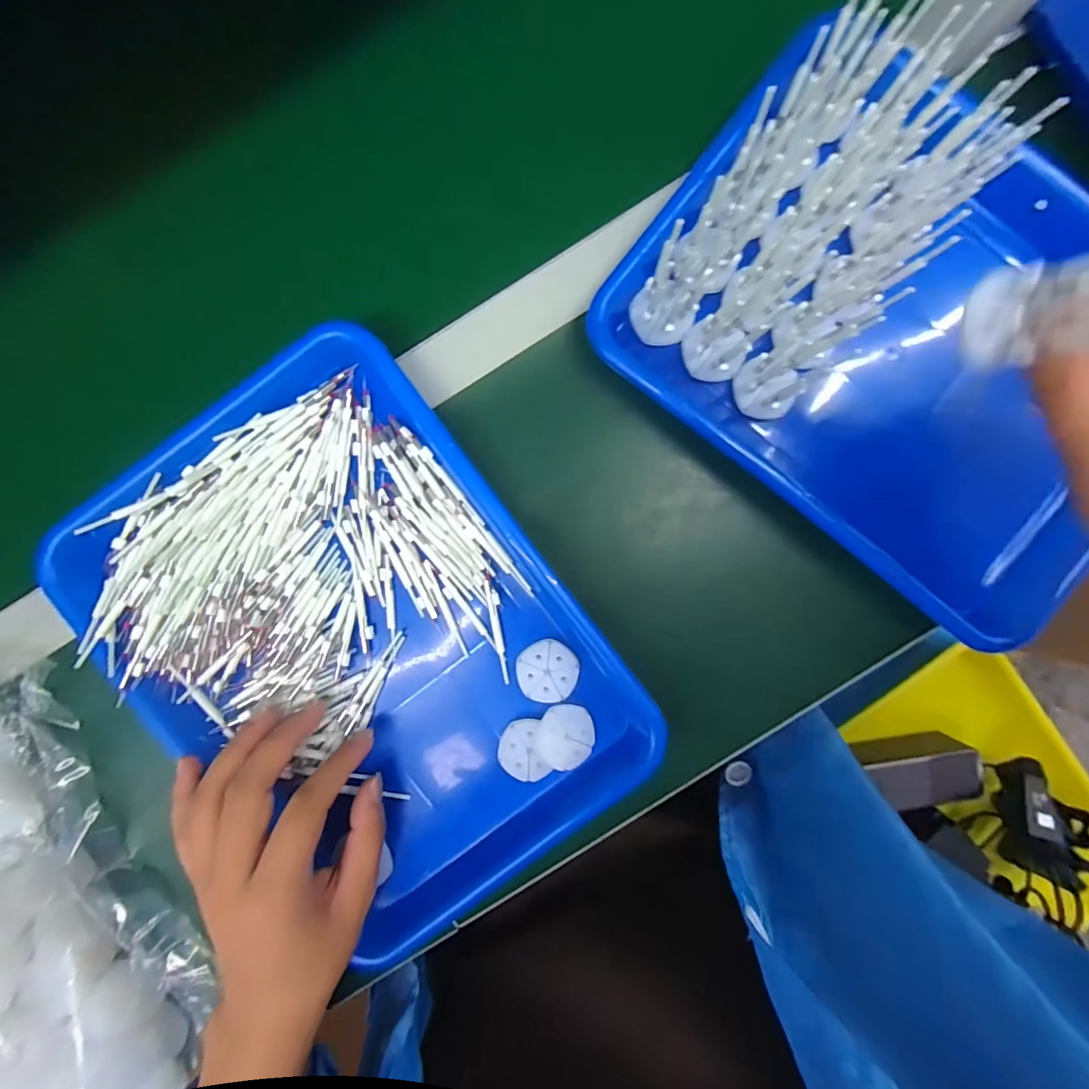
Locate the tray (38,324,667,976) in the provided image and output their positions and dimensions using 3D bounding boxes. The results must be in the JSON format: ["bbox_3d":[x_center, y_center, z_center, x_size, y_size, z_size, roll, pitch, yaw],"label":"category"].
[{"bbox_3d":[-0.107,0.065,0.293,0.240,0.037,0.337,-36,91,1],"label":"tray"}]

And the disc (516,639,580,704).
[{"bbox_3d":[0.002,0.080,0.303,0.038,0.004,0.037,0,91,0],"label":"disc"}]

